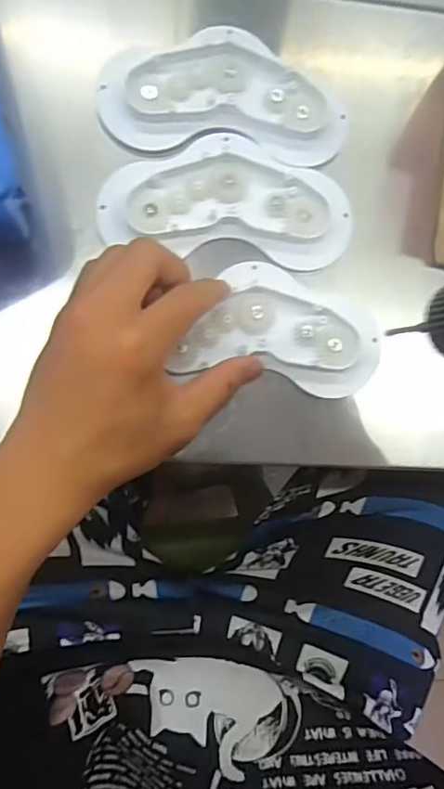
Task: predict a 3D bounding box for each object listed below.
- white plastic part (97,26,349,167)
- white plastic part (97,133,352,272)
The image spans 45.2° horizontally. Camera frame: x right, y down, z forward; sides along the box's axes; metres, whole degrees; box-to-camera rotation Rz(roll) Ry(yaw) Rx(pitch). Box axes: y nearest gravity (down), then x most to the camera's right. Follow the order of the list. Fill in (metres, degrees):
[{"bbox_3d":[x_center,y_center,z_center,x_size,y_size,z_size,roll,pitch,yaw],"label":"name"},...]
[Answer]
[{"bbox_3d":[0.003,-0.182,0.322,0.147,0.011,0.071,3,86,-8],"label":"white plastic part"},{"bbox_3d":[0.005,-0.119,0.318,0.147,0.012,0.073,3,86,-8],"label":"white plastic part"}]

